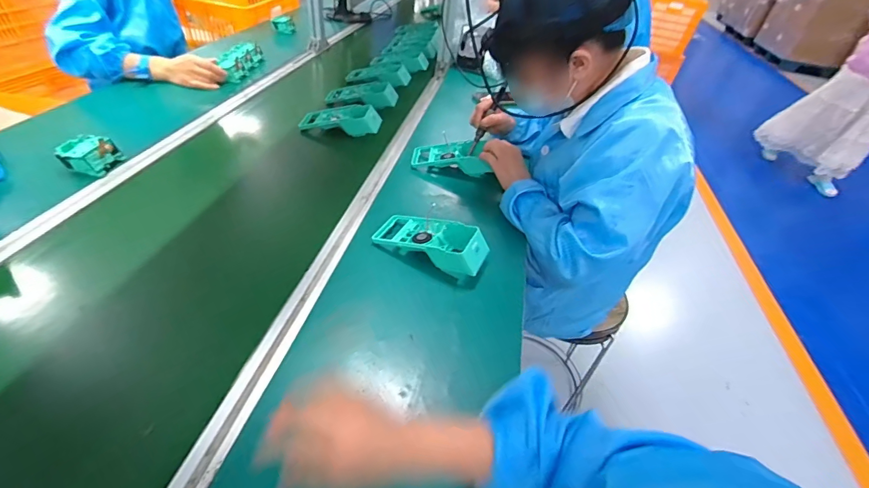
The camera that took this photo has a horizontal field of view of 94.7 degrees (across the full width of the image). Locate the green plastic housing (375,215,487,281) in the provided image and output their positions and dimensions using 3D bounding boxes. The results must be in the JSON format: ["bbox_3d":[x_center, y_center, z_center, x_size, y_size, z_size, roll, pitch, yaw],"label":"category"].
[{"bbox_3d":[-0.005,-0.010,0.679,0.189,0.053,0.087,22,44,15],"label":"green plastic housing"}]

